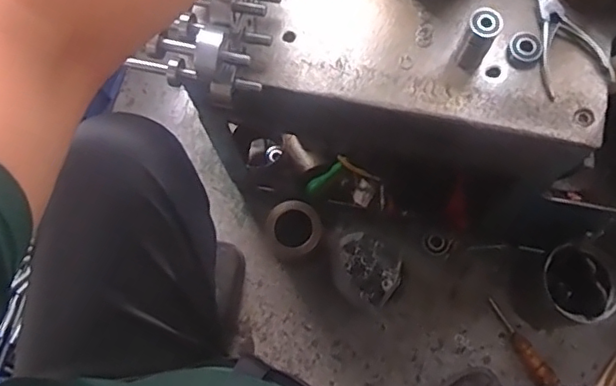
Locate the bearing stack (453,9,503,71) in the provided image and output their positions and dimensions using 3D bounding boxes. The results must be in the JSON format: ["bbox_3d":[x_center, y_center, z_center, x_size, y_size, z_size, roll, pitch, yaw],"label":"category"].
[{"bbox_3d":[0.175,-0.157,0.578,0.032,0.066,0.032,27,76,9],"label":"bearing stack"}]

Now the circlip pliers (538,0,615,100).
[{"bbox_3d":[0.269,-0.170,0.600,0.069,0.013,0.131,-17,74,-3],"label":"circlip pliers"}]

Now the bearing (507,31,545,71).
[{"bbox_3d":[0.232,-0.154,0.601,0.034,0.022,0.033,0,74,2],"label":"bearing"}]

